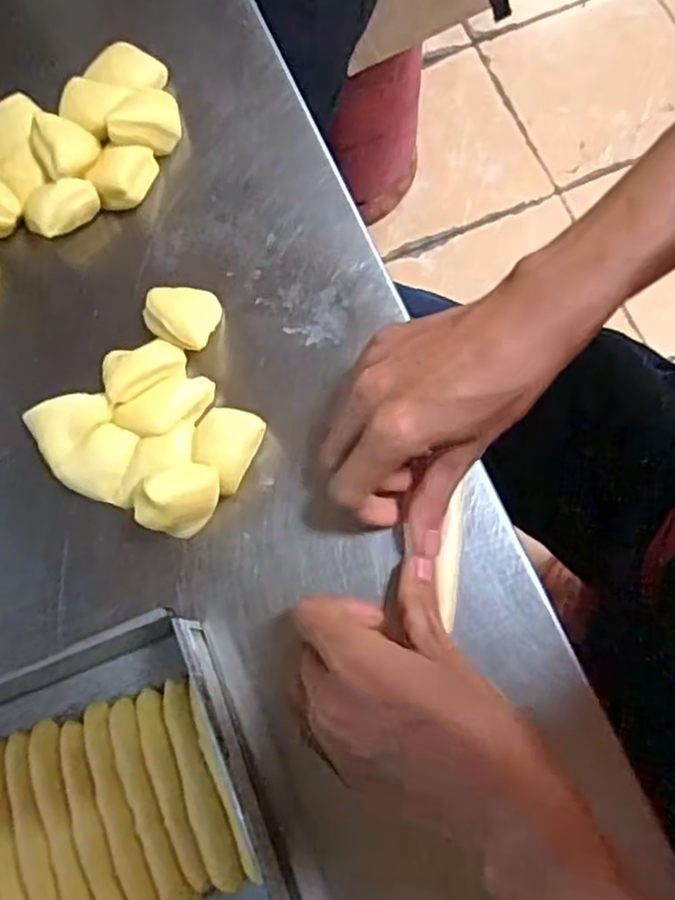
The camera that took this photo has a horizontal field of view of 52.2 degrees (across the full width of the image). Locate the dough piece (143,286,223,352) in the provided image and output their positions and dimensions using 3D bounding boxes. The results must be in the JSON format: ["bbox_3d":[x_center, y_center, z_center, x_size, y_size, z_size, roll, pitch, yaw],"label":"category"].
[{"bbox_3d":[-0.095,-0.082,0.425,0.044,0.024,0.040,-1,76,4],"label":"dough piece"}]

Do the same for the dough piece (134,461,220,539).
[{"bbox_3d":[-0.087,0.029,0.386,0.038,0.039,0.043,11,76,10],"label":"dough piece"}]

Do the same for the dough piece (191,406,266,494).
[{"bbox_3d":[-0.064,-0.002,0.398,0.035,0.024,0.046,23,79,10],"label":"dough piece"}]

